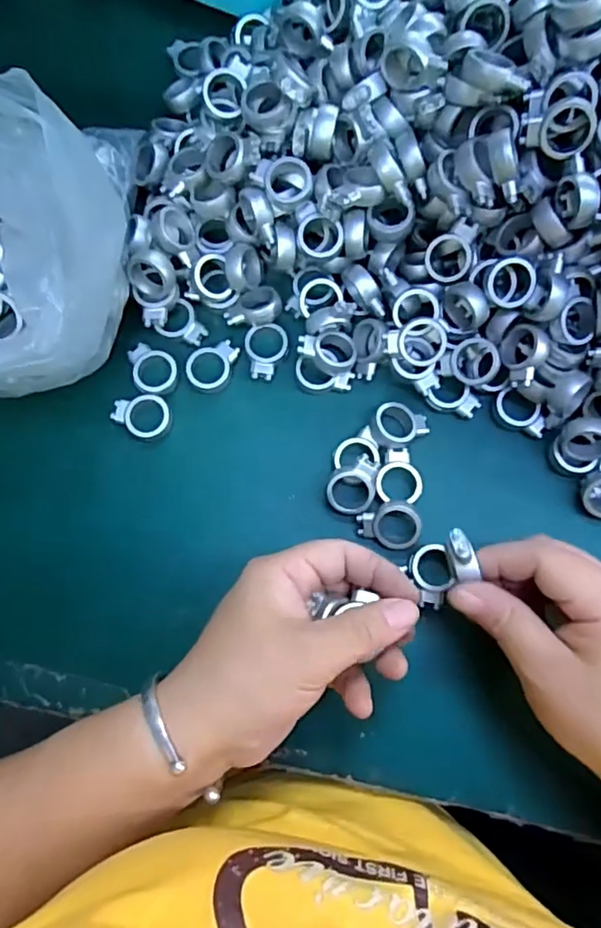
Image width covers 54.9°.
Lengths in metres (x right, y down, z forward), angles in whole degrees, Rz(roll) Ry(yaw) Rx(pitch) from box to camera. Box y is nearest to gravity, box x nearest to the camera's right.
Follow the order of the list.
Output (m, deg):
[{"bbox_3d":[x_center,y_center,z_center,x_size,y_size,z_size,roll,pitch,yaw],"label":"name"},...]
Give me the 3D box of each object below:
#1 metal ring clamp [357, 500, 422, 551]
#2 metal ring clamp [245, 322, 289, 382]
[{"bbox_3d":[0.049,0.034,0.314,0.034,0.007,0.026,-3,78,1],"label":"metal ring clamp"},{"bbox_3d":[-0.020,-0.066,0.339,0.025,0.004,0.032,4,78,2],"label":"metal ring clamp"}]

